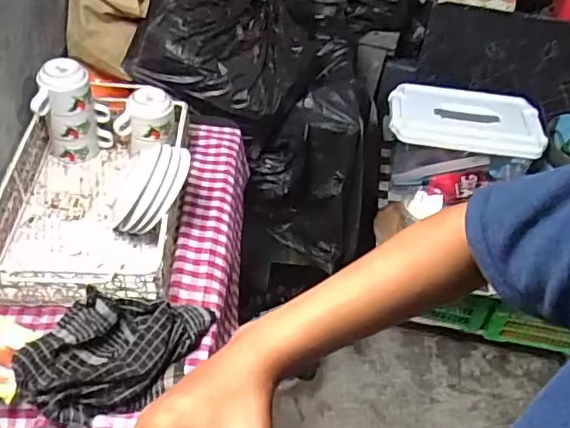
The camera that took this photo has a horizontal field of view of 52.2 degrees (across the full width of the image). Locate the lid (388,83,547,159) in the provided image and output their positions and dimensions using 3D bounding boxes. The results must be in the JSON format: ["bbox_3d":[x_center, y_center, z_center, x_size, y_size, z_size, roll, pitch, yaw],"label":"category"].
[{"bbox_3d":[0.488,-0.265,1.579,0.402,0.037,0.222,5,56,-2],"label":"lid"}]

